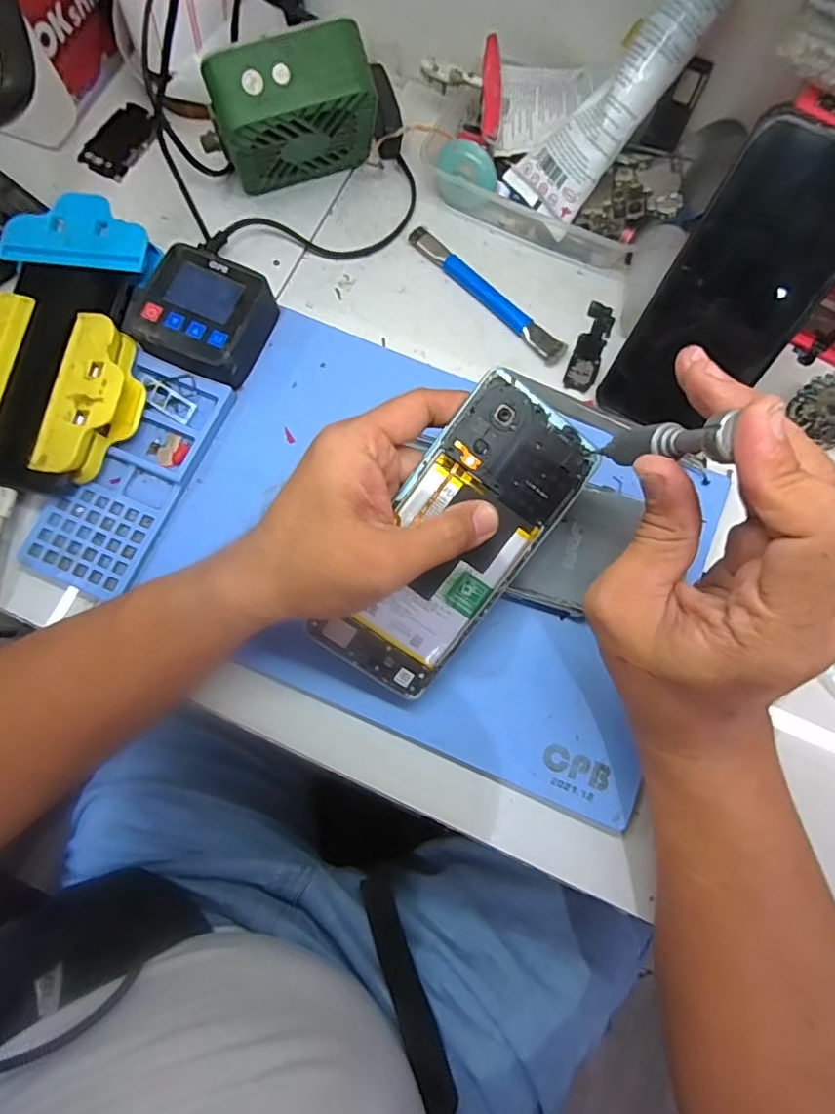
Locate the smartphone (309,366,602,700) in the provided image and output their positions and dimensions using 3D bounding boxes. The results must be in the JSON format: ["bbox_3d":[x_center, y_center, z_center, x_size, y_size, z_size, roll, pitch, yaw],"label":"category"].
[{"bbox_3d":[0.020,-0.006,0.285,0.073,0.005,0.164,34,95,-12],"label":"smartphone"}]

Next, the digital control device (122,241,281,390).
[{"bbox_3d":[-0.137,-0.151,0.356,0.072,0.038,0.071,23,77,5],"label":"digital control device"}]

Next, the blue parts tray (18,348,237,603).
[{"bbox_3d":[-0.176,-0.050,0.341,0.066,0.016,0.148,25,77,6],"label":"blue parts tray"}]

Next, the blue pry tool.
[{"bbox_3d":[0.047,-0.183,0.385,0.017,0.009,0.138,-43,80,-10],"label":"blue pry tool"}]

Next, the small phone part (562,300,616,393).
[{"bbox_3d":[0.119,-0.144,0.378,0.020,0.004,0.070,21,77,5],"label":"small phone part"}]

